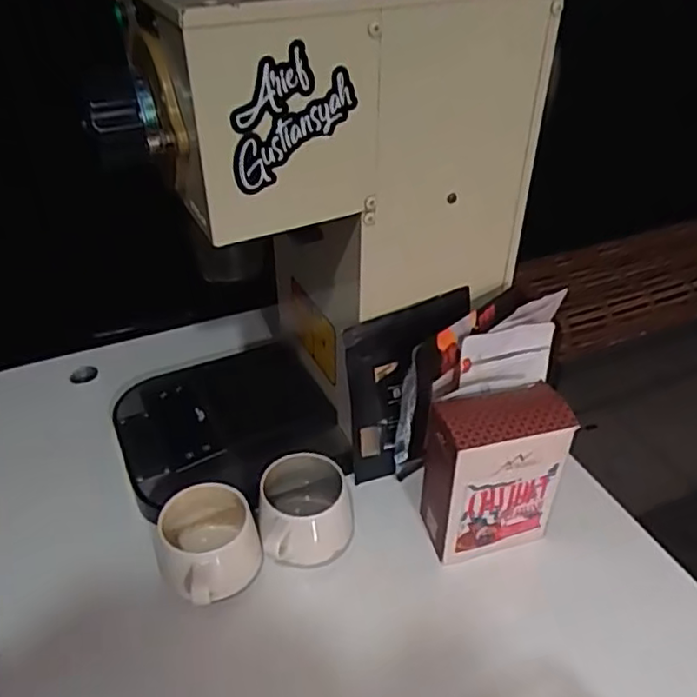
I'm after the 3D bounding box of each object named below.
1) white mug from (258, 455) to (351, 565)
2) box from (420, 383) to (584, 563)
[{"bbox_3d":[-0.038,0.167,0.623,0.081,0.093,0.090,-4,39,-4],"label":"white mug"},{"bbox_3d":[0.135,0.118,0.612,0.125,0.163,0.073,-7,39,-8],"label":"box"}]

